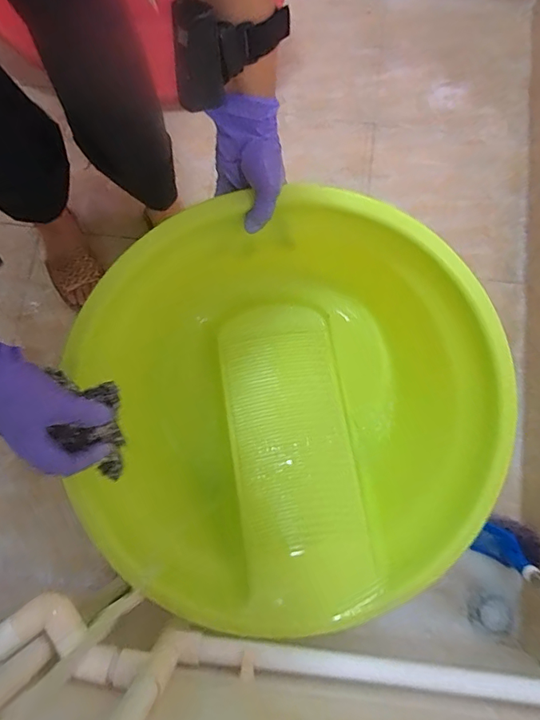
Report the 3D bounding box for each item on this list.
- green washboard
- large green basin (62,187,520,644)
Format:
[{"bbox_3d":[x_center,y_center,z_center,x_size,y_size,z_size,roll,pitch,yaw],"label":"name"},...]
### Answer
[{"bbox_3d":[0.028,0.120,0.598,0.152,0.021,0.379,-10,78,-1],"label":"green washboard"},{"bbox_3d":[0.010,0.068,0.557,0.404,0.237,0.466,38,81,9],"label":"large green basin"}]

